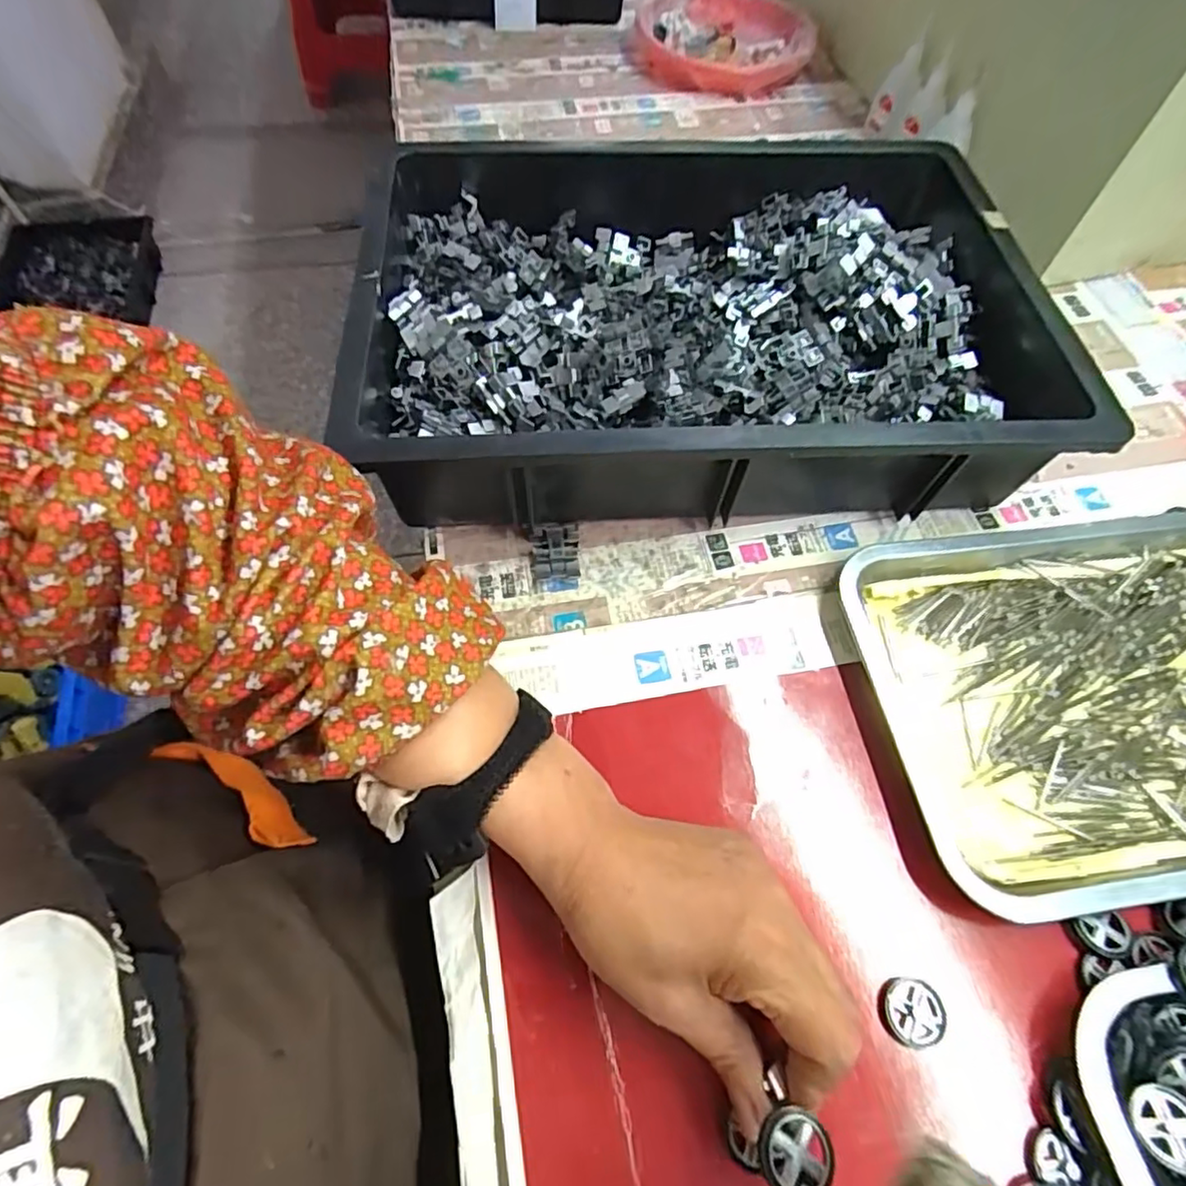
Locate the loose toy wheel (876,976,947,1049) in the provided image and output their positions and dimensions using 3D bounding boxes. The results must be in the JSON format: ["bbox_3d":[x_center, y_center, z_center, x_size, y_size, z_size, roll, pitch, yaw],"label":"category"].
[{"bbox_3d":[0.147,0.193,0.293,0.029,0.005,0.027,1,60,-1],"label":"loose toy wheel"}]

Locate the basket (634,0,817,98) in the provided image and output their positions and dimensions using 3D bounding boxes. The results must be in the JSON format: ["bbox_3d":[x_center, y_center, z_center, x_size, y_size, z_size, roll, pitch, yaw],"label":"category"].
[{"bbox_3d":[0.151,-0.638,0.735,0.203,0.049,0.166,7,62,2],"label":"basket"}]

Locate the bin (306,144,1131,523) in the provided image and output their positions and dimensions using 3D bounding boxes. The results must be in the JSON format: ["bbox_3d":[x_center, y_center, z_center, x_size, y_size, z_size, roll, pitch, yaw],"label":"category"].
[{"bbox_3d":[0.081,-0.194,0.460,0.444,0.095,0.319,-2,60,-3],"label":"bin"}]

